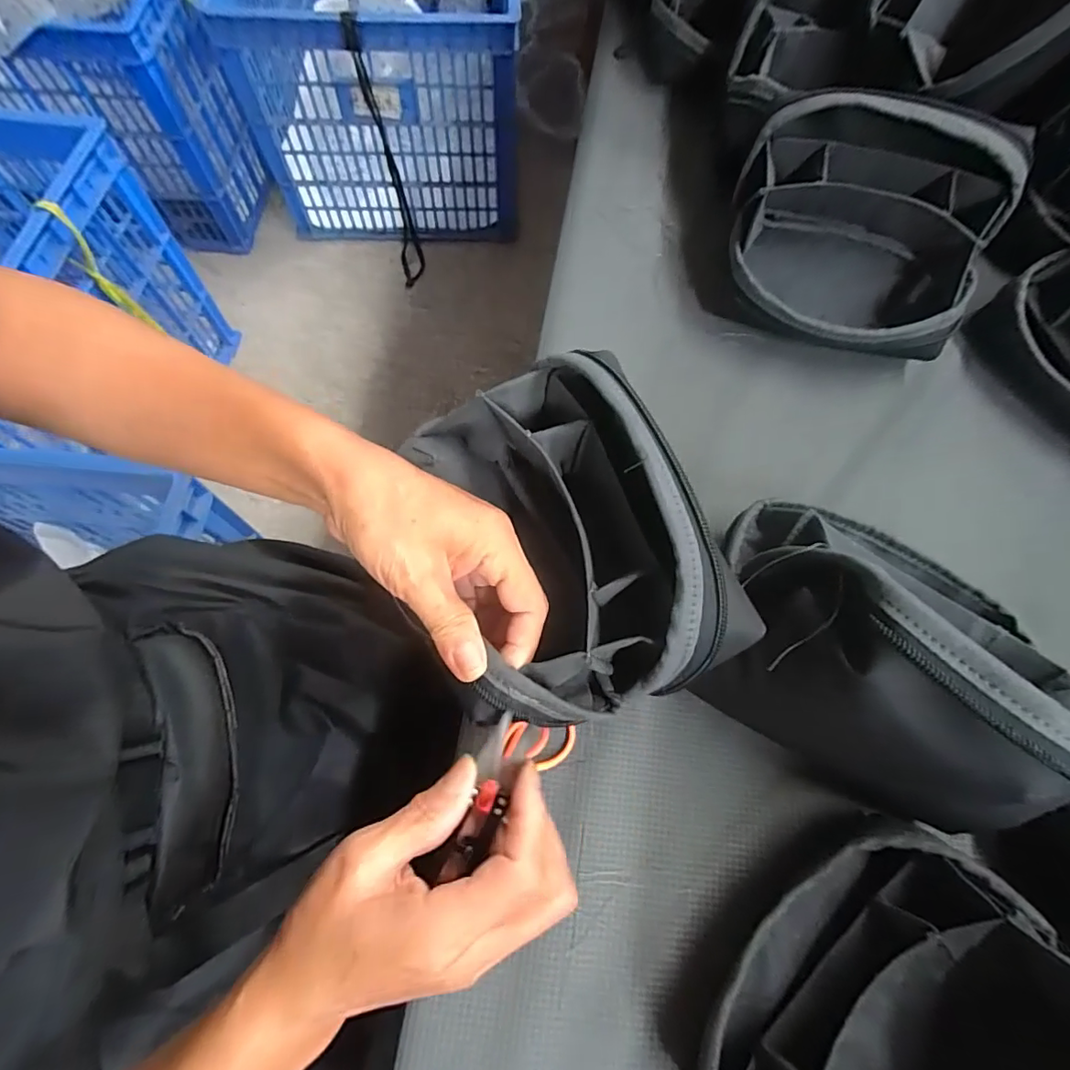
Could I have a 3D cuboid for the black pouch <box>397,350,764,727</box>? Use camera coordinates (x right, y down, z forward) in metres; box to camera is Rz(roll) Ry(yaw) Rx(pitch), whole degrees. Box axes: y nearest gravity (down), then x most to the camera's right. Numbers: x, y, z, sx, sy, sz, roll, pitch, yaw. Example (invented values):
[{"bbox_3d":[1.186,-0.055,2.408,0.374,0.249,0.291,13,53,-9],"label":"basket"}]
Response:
[{"bbox_3d":[0.006,0.000,0.238,0.116,0.088,0.159,-19,71,-9],"label":"black pouch"}]

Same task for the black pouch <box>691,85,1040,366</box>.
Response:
[{"bbox_3d":[0.219,-0.193,0.350,0.168,0.112,0.114,8,69,1],"label":"black pouch"}]

